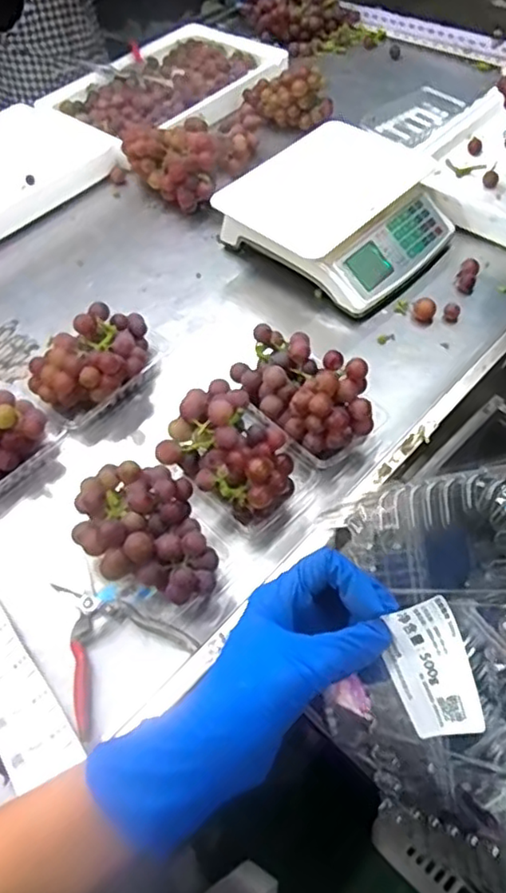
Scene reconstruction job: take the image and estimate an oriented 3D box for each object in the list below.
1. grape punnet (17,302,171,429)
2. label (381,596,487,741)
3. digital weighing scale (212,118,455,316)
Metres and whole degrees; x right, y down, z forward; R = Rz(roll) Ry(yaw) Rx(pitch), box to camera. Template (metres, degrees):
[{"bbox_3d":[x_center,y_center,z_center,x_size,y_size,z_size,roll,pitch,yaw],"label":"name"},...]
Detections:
[{"bbox_3d":[-0.190,-0.109,0.801,0.183,0.100,0.098,-39,59,-22],"label":"grape punnet"},{"bbox_3d":[0.080,0.102,0.285,0.039,0.006,0.058,-26,80,30],"label":"label"},{"bbox_3d":[0.145,-0.344,0.931,0.303,0.111,0.265,-40,59,-22],"label":"digital weighing scale"}]

